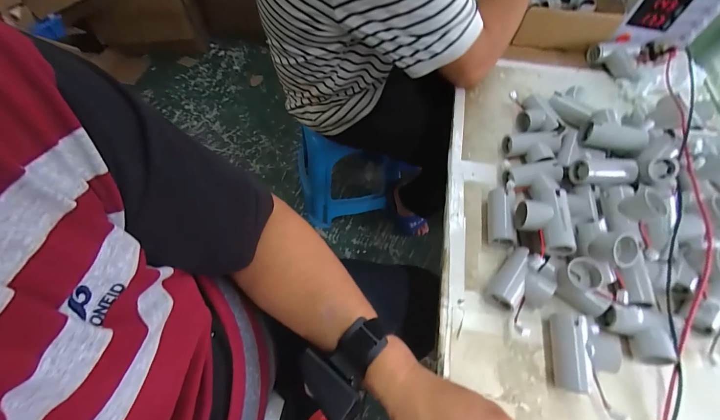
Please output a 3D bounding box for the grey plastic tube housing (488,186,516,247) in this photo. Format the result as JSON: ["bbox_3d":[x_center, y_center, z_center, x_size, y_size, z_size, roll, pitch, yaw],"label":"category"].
[{"bbox_3d":[0.181,0.010,0.413,0.030,0.032,0.069,8,60,3],"label":"grey plastic tube housing"}]

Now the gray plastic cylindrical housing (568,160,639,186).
[{"bbox_3d":[0.330,-0.051,0.427,0.085,0.029,0.034,-1,60,-2],"label":"gray plastic cylindrical housing"}]

